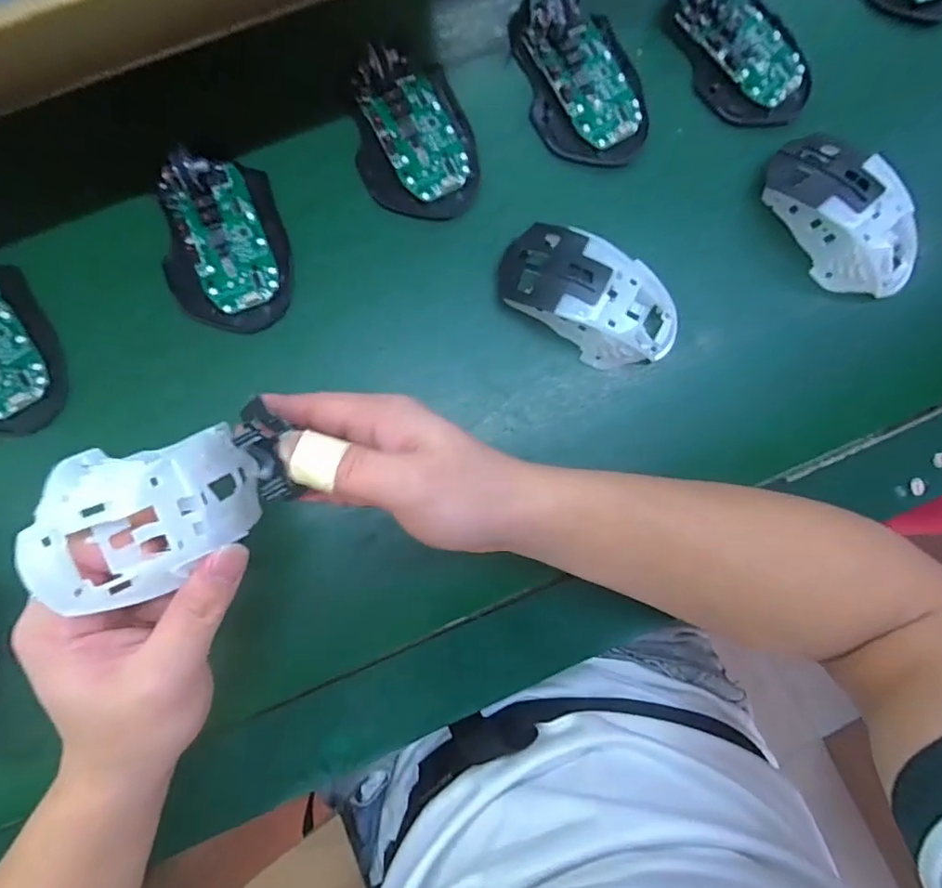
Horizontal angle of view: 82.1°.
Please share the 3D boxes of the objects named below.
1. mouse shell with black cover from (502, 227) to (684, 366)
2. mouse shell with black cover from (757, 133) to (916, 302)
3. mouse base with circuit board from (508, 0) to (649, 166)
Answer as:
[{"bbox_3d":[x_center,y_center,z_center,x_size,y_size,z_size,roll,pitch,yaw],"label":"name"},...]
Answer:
[{"bbox_3d":[0.074,-0.090,0.334,0.118,0.036,0.066,36,86,-3],"label":"mouse shell with black cover"},{"bbox_3d":[0.247,-0.151,0.351,0.060,0.037,0.115,-35,91,-5],"label":"mouse shell with black cover"},{"bbox_3d":[0.074,-0.240,0.351,0.073,0.023,0.113,-18,90,-5],"label":"mouse base with circuit board"}]

